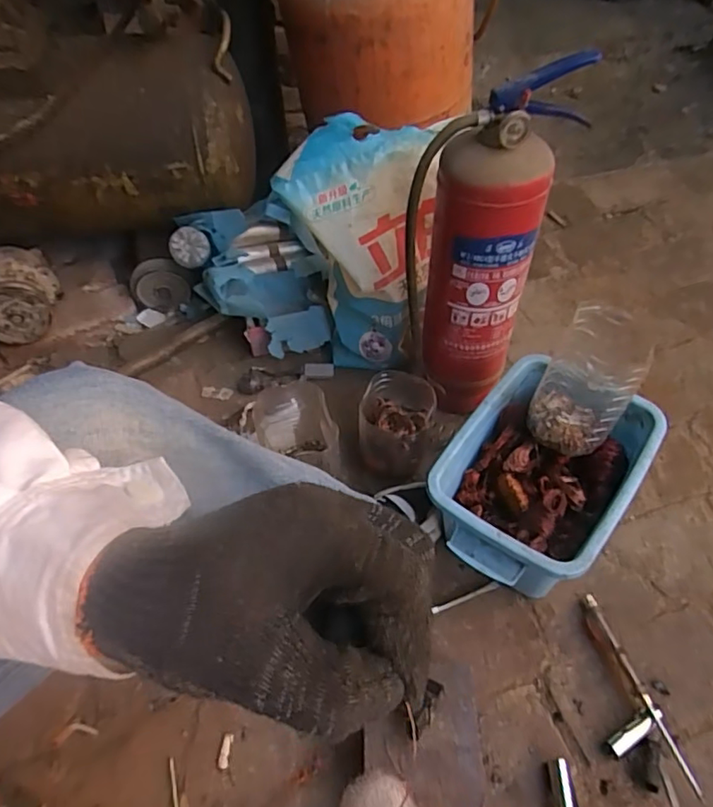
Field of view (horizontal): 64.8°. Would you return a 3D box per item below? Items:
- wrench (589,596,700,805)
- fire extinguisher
[{"bbox_3d":[0.293,0.318,0.624,0.058,0.028,0.204,-11,54,-6],"label":"wrench"},{"bbox_3d":[0.148,-0.186,0.726,0.167,0.430,0.166,9,55,9],"label":"fire extinguisher"}]

